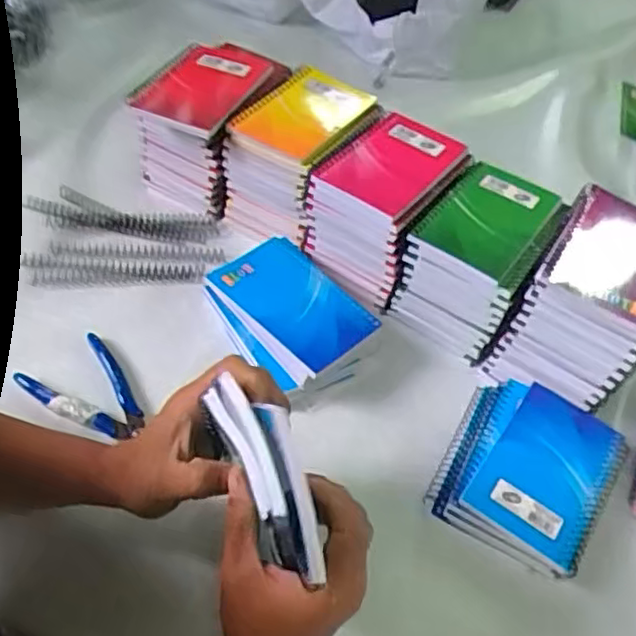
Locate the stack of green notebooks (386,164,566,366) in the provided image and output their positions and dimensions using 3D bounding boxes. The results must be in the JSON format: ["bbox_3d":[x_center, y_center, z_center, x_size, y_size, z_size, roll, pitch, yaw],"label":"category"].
[{"bbox_3d":[0.140,-0.055,0.590,0.094,0.099,0.135,29,55,16],"label":"stack of green notebooks"}]

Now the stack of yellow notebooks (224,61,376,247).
[{"bbox_3d":[-0.016,-0.153,0.636,0.088,0.109,0.135,25,54,13],"label":"stack of yellow notebooks"}]

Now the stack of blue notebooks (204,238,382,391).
[{"bbox_3d":[-0.023,-0.007,0.561,0.100,0.032,0.127,-31,61,-26],"label":"stack of blue notebooks"}]

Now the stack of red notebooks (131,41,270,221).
[{"bbox_3d":[-0.108,-0.187,0.656,0.108,0.103,0.135,20,53,10],"label":"stack of red notebooks"}]

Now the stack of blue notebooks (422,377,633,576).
[{"bbox_3d":[0.159,0.112,0.507,0.115,0.031,0.133,27,55,14],"label":"stack of blue notebooks"}]

